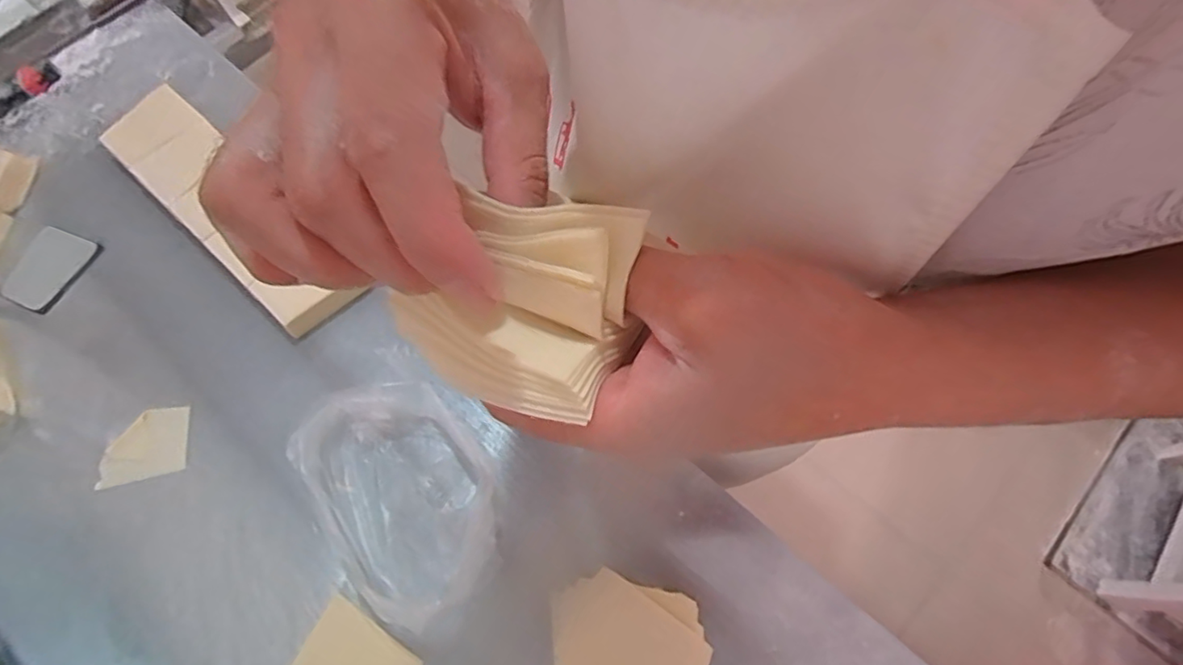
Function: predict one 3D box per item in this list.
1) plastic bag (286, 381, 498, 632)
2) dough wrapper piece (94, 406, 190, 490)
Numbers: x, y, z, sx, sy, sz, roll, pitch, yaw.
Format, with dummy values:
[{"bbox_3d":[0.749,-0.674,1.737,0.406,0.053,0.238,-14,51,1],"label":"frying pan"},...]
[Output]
[{"bbox_3d":[-0.175,0.150,0.532,0.148,0.071,0.224,-32,70,-13],"label":"plastic bag"},{"bbox_3d":[-0.456,0.114,0.583,0.081,0.004,0.071,-10,66,-4],"label":"dough wrapper piece"}]

